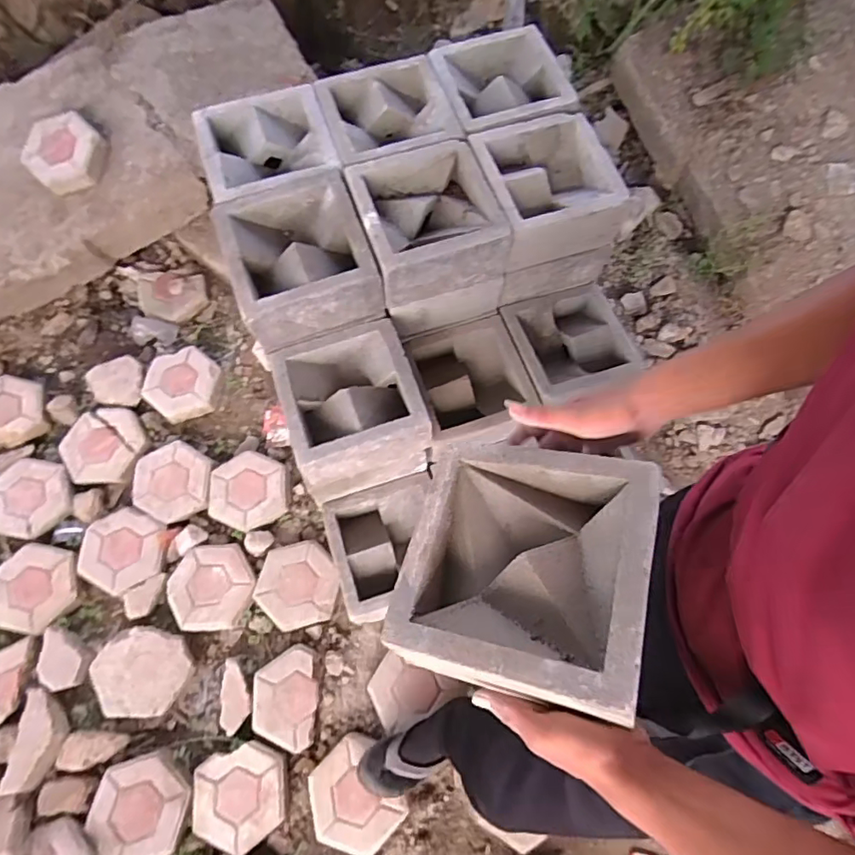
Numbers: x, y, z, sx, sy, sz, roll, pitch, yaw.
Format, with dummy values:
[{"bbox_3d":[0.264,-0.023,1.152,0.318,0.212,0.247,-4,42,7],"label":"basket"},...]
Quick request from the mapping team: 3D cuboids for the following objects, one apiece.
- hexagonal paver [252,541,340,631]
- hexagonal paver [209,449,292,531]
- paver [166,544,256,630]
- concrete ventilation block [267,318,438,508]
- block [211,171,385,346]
[{"bbox_3d":[-0.327,0.389,1.336,0.203,0.050,0.200,-14,69,-5],"label":"hexagonal paver"},{"bbox_3d":[-0.474,0.164,1.428,0.221,0.047,0.212,23,70,10],"label":"hexagonal paver"},{"bbox_3d":[-0.541,0.397,1.348,0.213,0.039,0.209,-2,68,0],"label":"paver"},{"bbox_3d":[-0.120,-0.029,0.885,0.197,0.173,0.206,-18,69,-6],"label":"concrete ventilation block"},{"bbox_3d":[-0.194,-0.256,0.825,0.201,0.114,0.200,-19,69,-7],"label":"block"}]

